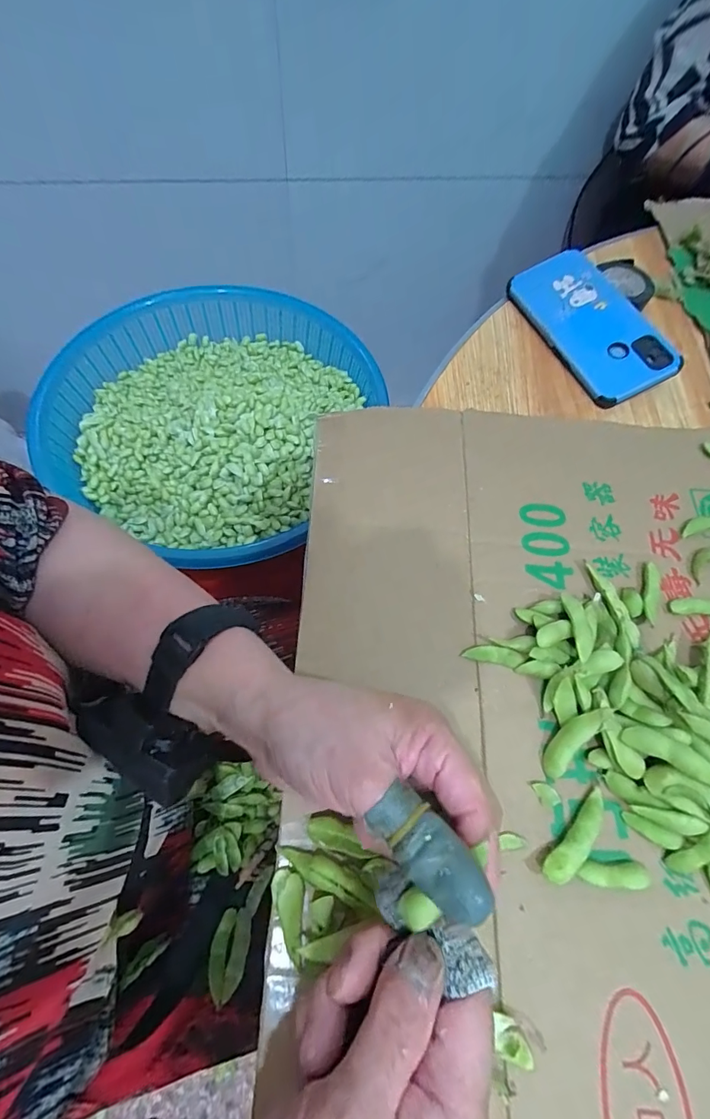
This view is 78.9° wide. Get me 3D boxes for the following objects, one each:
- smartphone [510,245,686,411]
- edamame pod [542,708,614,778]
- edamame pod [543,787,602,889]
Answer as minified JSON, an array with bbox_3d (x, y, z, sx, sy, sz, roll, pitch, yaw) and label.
[{"bbox_3d":[0.215,-0.218,0.400,0.084,0.012,0.165,-26,71,6],"label":"smartphone"},{"bbox_3d":[0.128,0.104,0.250,0.014,0.009,0.052,44,91,15],"label":"edamame pod"},{"bbox_3d":[0.123,0.153,0.237,0.055,0.010,0.015,-39,73,-17],"label":"edamame pod"}]

